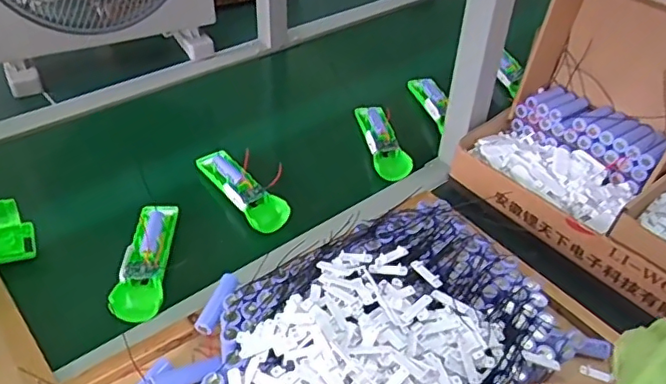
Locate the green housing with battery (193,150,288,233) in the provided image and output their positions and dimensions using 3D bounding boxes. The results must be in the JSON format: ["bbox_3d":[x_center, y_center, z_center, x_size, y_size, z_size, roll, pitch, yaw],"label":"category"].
[{"bbox_3d":[-0.115,-0.007,0.740,0.046,0.023,0.160,-25,49,-28],"label":"green housing with battery"}]

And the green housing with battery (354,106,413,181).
[{"bbox_3d":[0.071,-0.079,0.840,0.051,0.032,0.158,-4,42,-9],"label":"green housing with battery"}]

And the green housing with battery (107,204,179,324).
[{"bbox_3d":[-0.208,0.074,0.652,0.052,0.035,0.154,-1,42,-6],"label":"green housing with battery"}]

